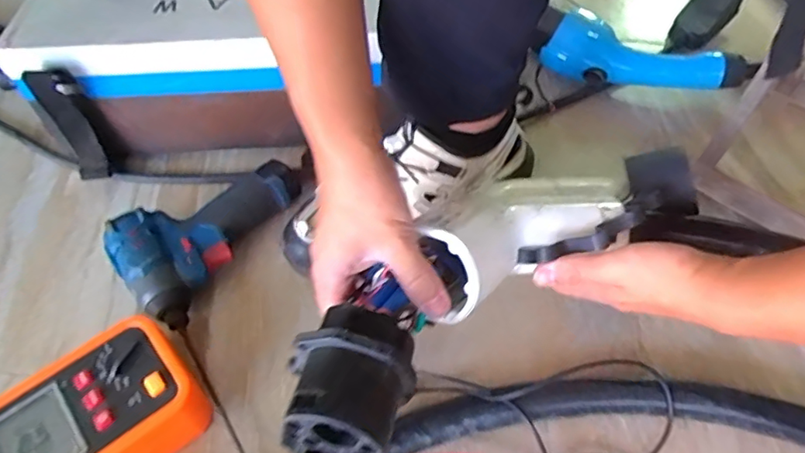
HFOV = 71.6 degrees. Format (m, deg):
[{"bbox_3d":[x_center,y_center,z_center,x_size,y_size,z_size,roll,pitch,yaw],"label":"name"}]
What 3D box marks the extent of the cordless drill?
[{"bbox_3d":[-0.201,0.000,0.559,0.109,0.062,0.192,24,58,19],"label":"cordless drill"}]

